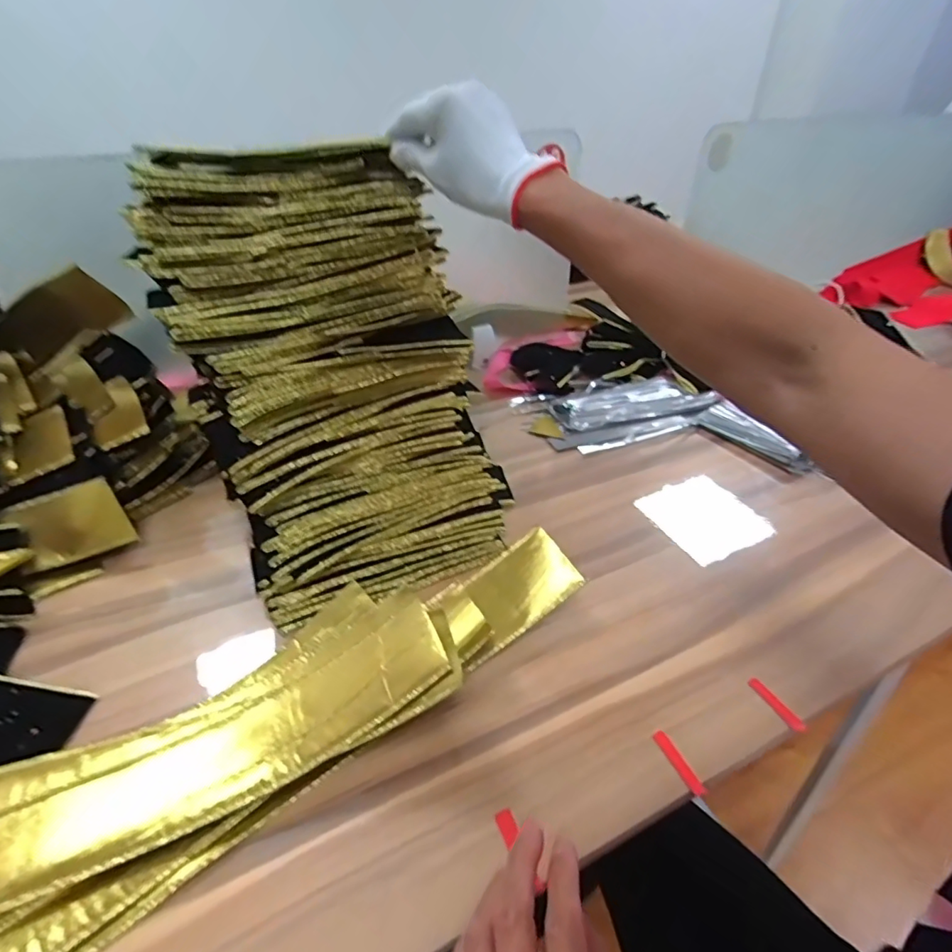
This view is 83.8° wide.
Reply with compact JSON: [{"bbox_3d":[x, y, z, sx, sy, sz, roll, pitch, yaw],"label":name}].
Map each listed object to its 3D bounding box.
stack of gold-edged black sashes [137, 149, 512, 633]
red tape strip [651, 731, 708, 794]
[{"bbox_3d":[-0.114,-0.092,0.462,0.249,0.385,0.100,-17,8,-22],"label":"stack of gold-edged black sashes"},{"bbox_3d":[0.133,0.189,0.350,0.009,0.005,0.043,-17,41,-20],"label":"red tape strip"}]

